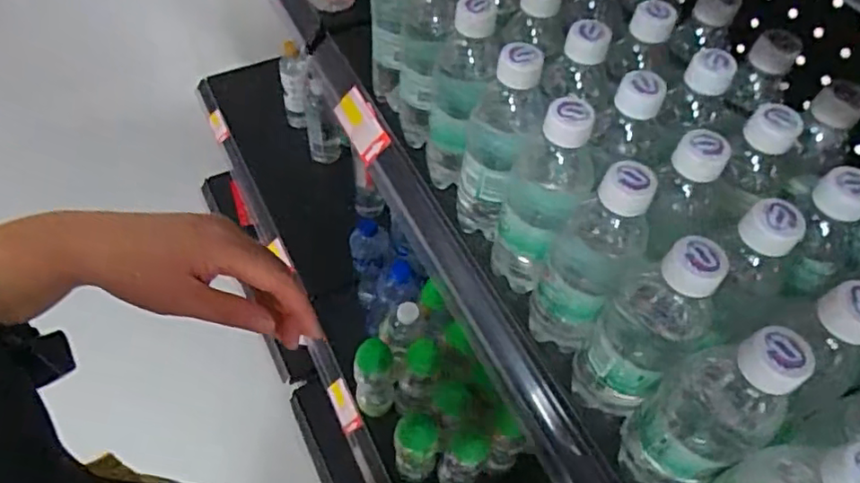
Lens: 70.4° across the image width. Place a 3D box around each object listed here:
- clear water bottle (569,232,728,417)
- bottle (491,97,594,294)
[{"bbox_3d":[0.142,0.060,0.406,0.052,0.187,0.055,2,55,-3],"label":"clear water bottle"},{"bbox_3d":[0.086,-0.029,0.468,0.061,0.187,0.054,18,56,8],"label":"bottle"}]

